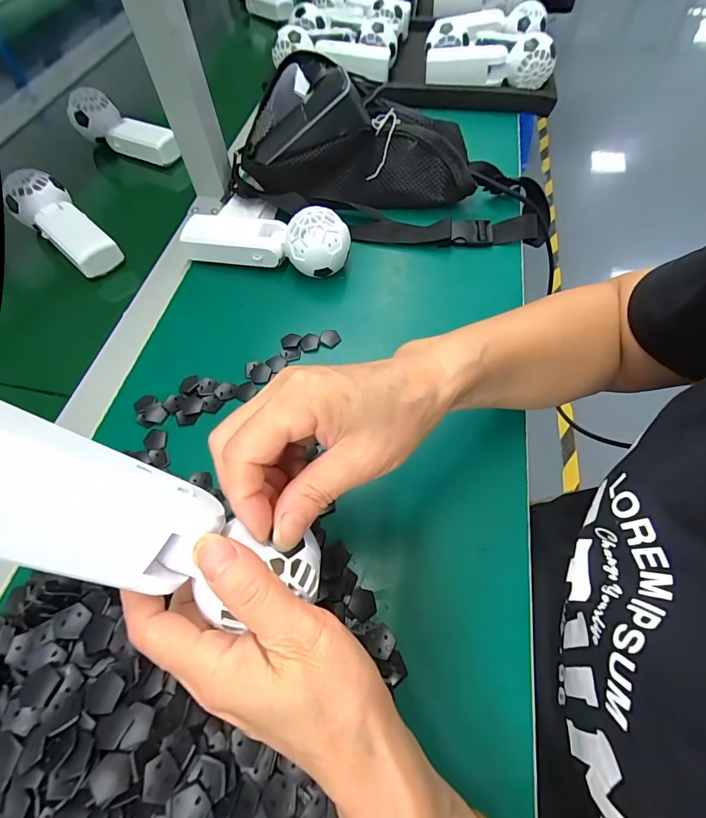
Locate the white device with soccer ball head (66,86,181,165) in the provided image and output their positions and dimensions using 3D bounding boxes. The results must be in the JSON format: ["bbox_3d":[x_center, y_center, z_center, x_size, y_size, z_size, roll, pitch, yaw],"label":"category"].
[{"bbox_3d":[-0.305,-0.373,0.536,0.187,0.048,0.047,29,66,19],"label":"white device with soccer ball head"}]

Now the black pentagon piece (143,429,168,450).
[{"bbox_3d":[-0.160,0.024,0.322,0.018,0.004,0.017,8,61,9],"label":"black pentagon piece"}]

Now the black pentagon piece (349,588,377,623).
[{"bbox_3d":[0.007,0.126,0.257,0.017,0.004,0.018,7,61,8],"label":"black pentagon piece"}]

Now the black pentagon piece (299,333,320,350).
[{"bbox_3d":[-0.040,-0.062,0.367,0.017,0.004,0.018,0,60,4],"label":"black pentagon piece"}]

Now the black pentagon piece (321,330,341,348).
[{"bbox_3d":[-0.021,-0.066,0.372,0.018,0.004,0.018,32,67,20],"label":"black pentagon piece"}]

